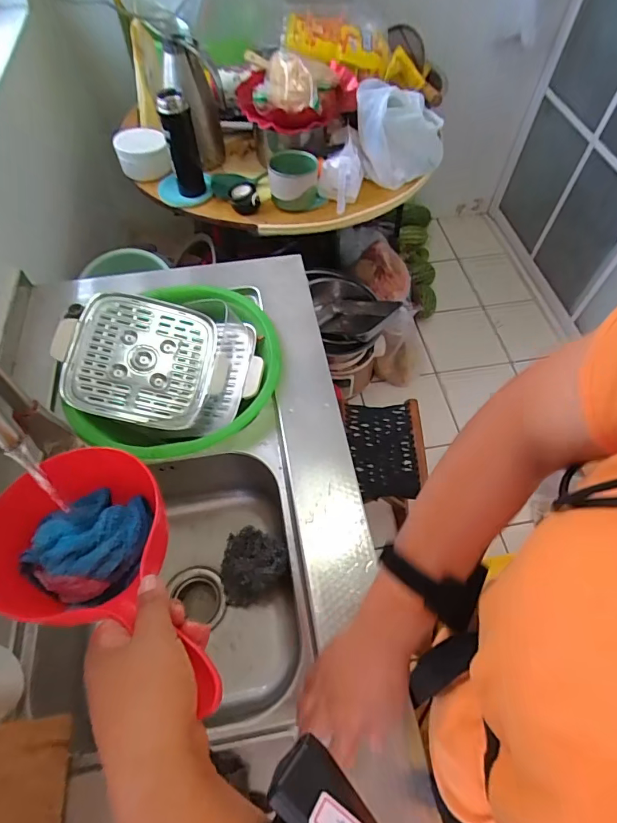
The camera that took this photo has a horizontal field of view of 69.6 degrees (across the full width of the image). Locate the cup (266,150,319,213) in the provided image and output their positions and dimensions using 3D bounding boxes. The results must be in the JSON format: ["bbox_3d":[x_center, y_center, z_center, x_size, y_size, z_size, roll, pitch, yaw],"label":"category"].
[{"bbox_3d":[-0.029,-0.483,0.916,0.096,0.081,0.103,1,58,0],"label":"cup"}]

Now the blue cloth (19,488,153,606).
[{"bbox_3d":[-0.195,0.116,0.398,0.081,0.051,0.103,24,61,13],"label":"blue cloth"}]

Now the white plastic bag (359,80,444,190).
[{"bbox_3d":[0.197,-0.570,0.908,0.182,0.161,0.089,-7,59,-5],"label":"white plastic bag"}]

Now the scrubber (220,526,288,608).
[{"bbox_3d":[-0.091,0.243,0.719,0.110,0.081,0.111,0,58,0],"label":"scrubber"}]

